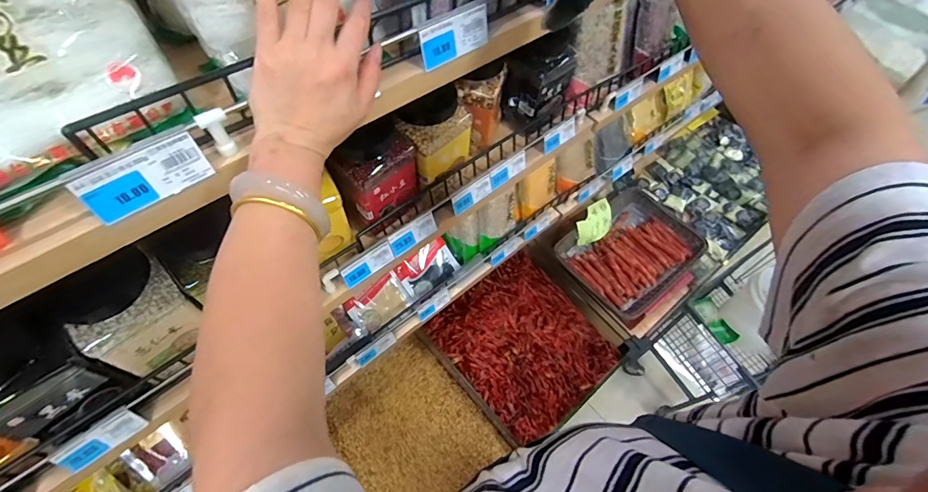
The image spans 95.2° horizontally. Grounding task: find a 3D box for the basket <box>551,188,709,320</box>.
[{"bbox_3d":[0.493,0.002,1.267,0.415,0.073,0.304,-36,67,-21],"label":"basket"}]

